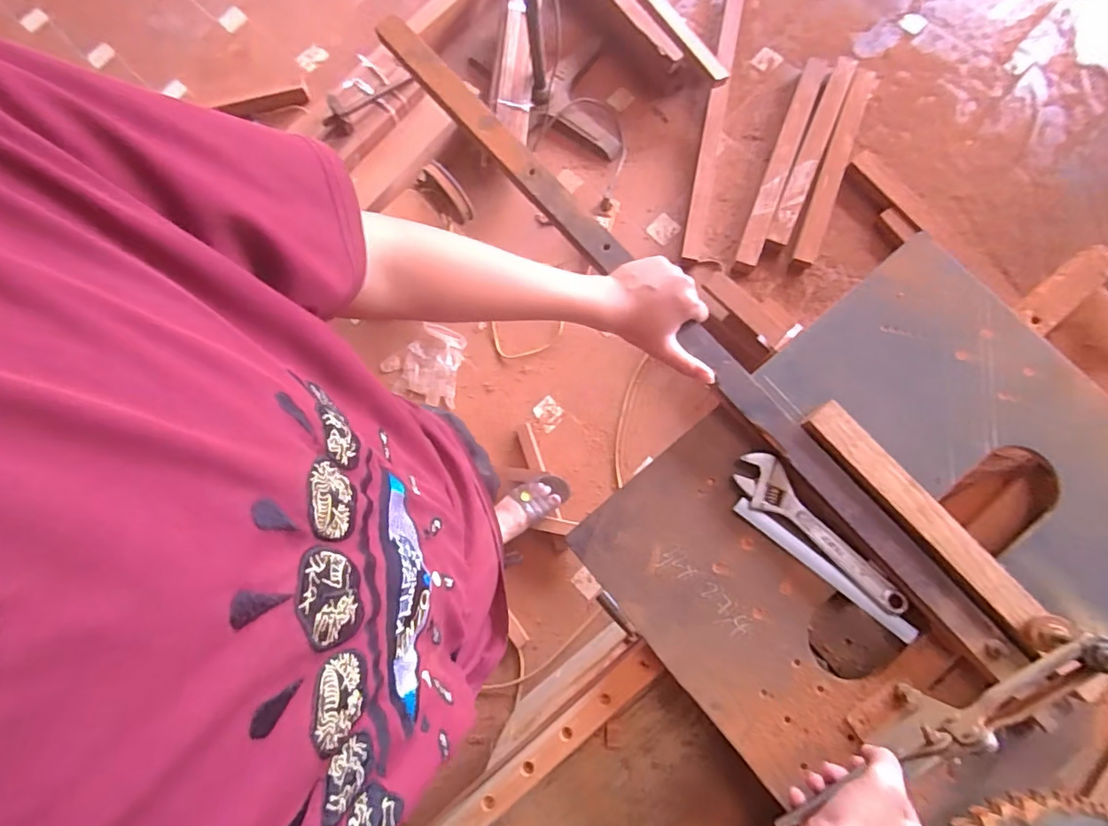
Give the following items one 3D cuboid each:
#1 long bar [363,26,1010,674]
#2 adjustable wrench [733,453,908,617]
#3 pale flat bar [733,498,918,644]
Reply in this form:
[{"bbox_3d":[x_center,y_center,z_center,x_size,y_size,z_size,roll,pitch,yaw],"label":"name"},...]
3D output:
[{"bbox_3d":[0.101,-0.114,0.572,0.042,0.026,0.895,-40,80,-7],"label":"long bar"},{"bbox_3d":[0.252,0.120,0.525,0.046,0.011,0.196,-41,79,-4],"label":"adjustable wrench"},{"bbox_3d":[0.259,0.151,0.524,0.198,0.005,0.018,38,96,7],"label":"pale flat bar"}]

